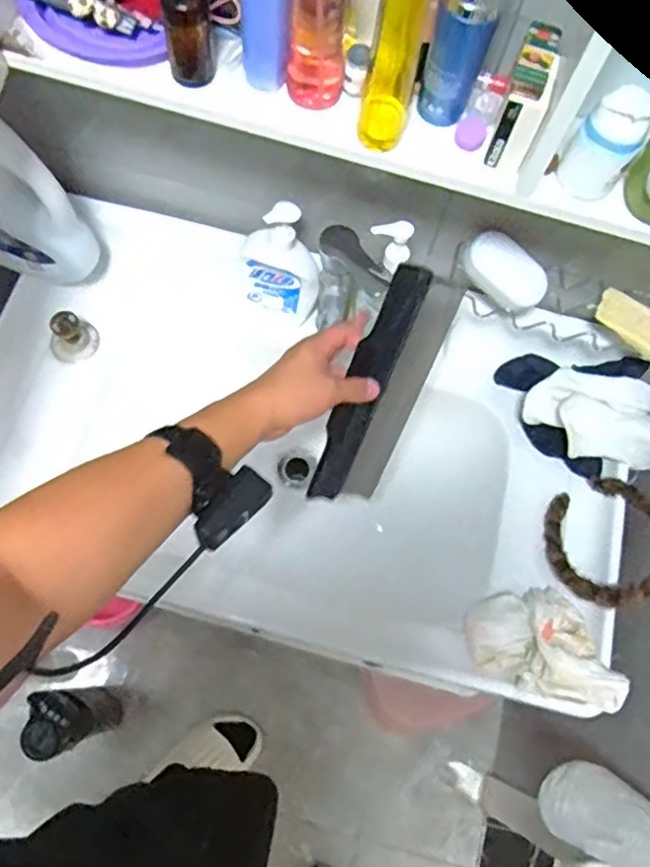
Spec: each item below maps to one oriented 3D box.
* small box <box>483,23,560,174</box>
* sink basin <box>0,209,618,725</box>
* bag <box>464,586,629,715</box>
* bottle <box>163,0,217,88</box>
[{"bbox_3d":[0.156,-0.260,0.502,0.032,0.071,0.079,18,70,2],"label":"small box"},{"bbox_3d":[-0.037,0.023,0.843,0.784,0.163,0.462,17,70,1],"label":"sink basin"},{"bbox_3d":[0.244,0.230,0.712,0.163,0.056,0.114,15,70,1],"label":"bag"},{"bbox_3d":[-0.108,-0.323,0.507,0.036,0.084,0.039,1,71,-4],"label":"bottle"}]

